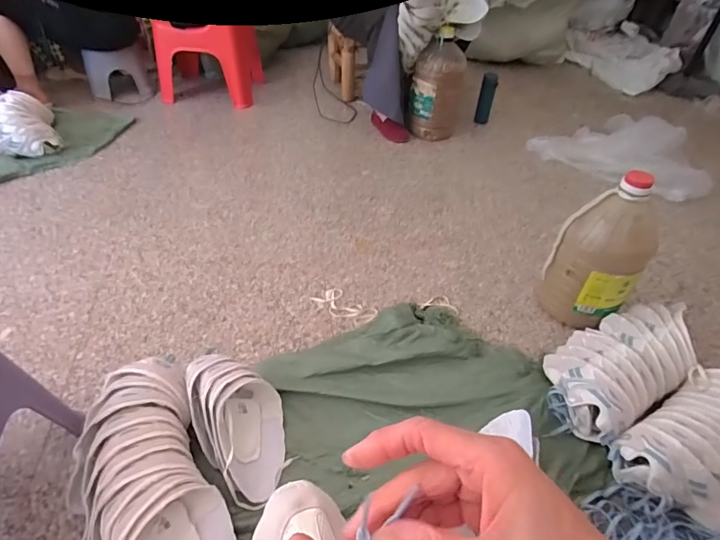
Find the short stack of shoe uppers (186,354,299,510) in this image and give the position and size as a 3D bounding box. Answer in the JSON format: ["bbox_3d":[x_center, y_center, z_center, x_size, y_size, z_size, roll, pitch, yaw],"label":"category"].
[{"bbox_3d":[-0.235,0.309,0.882,0.168,0.144,0.285,-16,48,-20],"label":"short stack of shoe uppers"}]

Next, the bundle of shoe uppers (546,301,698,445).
[{"bbox_3d":[0.601,0.204,1.009,0.397,0.124,0.211,-22,50,-25],"label":"bundle of shoe uppers"}]

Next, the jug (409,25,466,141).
[{"bbox_3d":[0.304,-0.713,1.769,0.171,0.400,0.160,-8,46,-13],"label":"jug"}]

